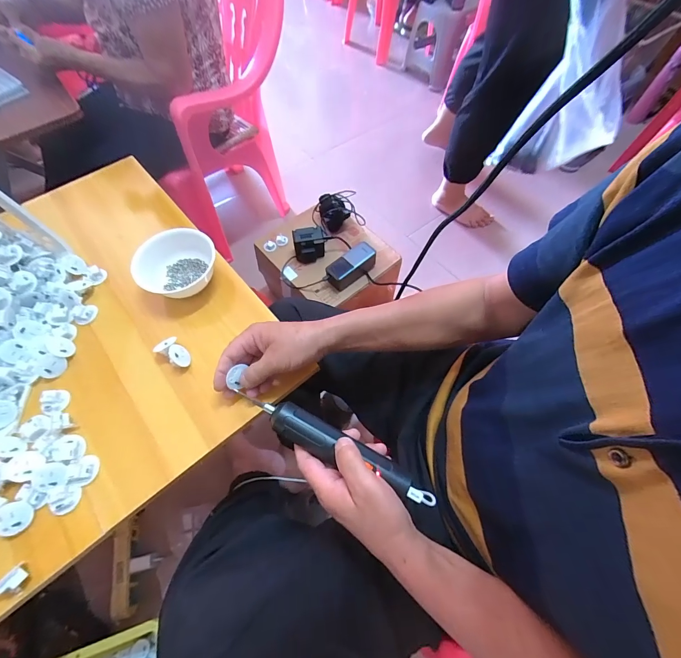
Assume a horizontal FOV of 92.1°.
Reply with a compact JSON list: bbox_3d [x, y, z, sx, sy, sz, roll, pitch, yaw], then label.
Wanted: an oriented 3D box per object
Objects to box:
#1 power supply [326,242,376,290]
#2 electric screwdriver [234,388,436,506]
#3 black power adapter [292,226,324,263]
[{"bbox_3d":[0.026,-0.158,0.828,0.132,0.057,0.055,-33,67,-16],"label":"power supply"},{"bbox_3d":[-0.006,0.128,0.360,0.229,0.027,0.033,25,65,8],"label":"electric screwdriver"},{"bbox_3d":[-0.081,-0.215,0.847,0.077,0.077,0.051,-3,62,-2],"label":"black power adapter"}]

